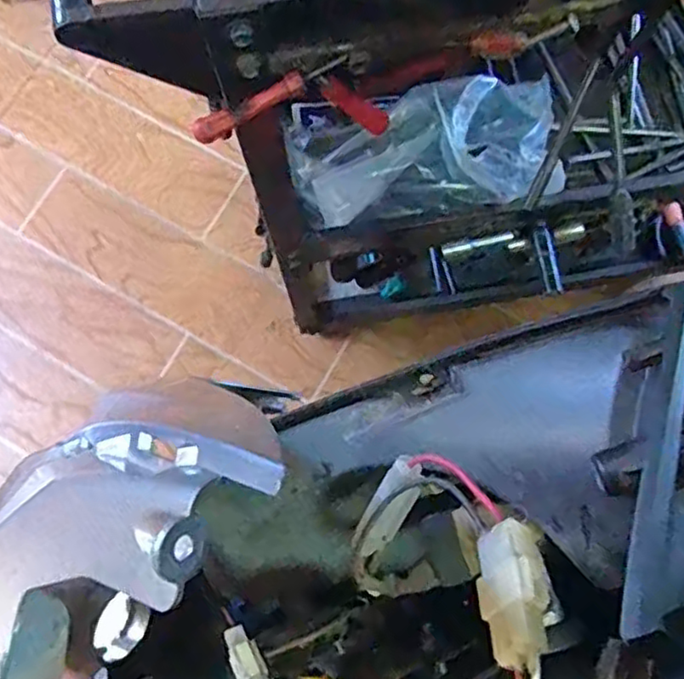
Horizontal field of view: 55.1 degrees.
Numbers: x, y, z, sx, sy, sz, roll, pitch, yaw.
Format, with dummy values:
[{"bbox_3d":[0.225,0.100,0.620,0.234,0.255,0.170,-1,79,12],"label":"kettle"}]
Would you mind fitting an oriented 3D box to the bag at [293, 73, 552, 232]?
[{"bbox_3d":[0.083,-0.185,0.657,0.260,0.043,0.126,-9,78,-1],"label":"bag"}]

